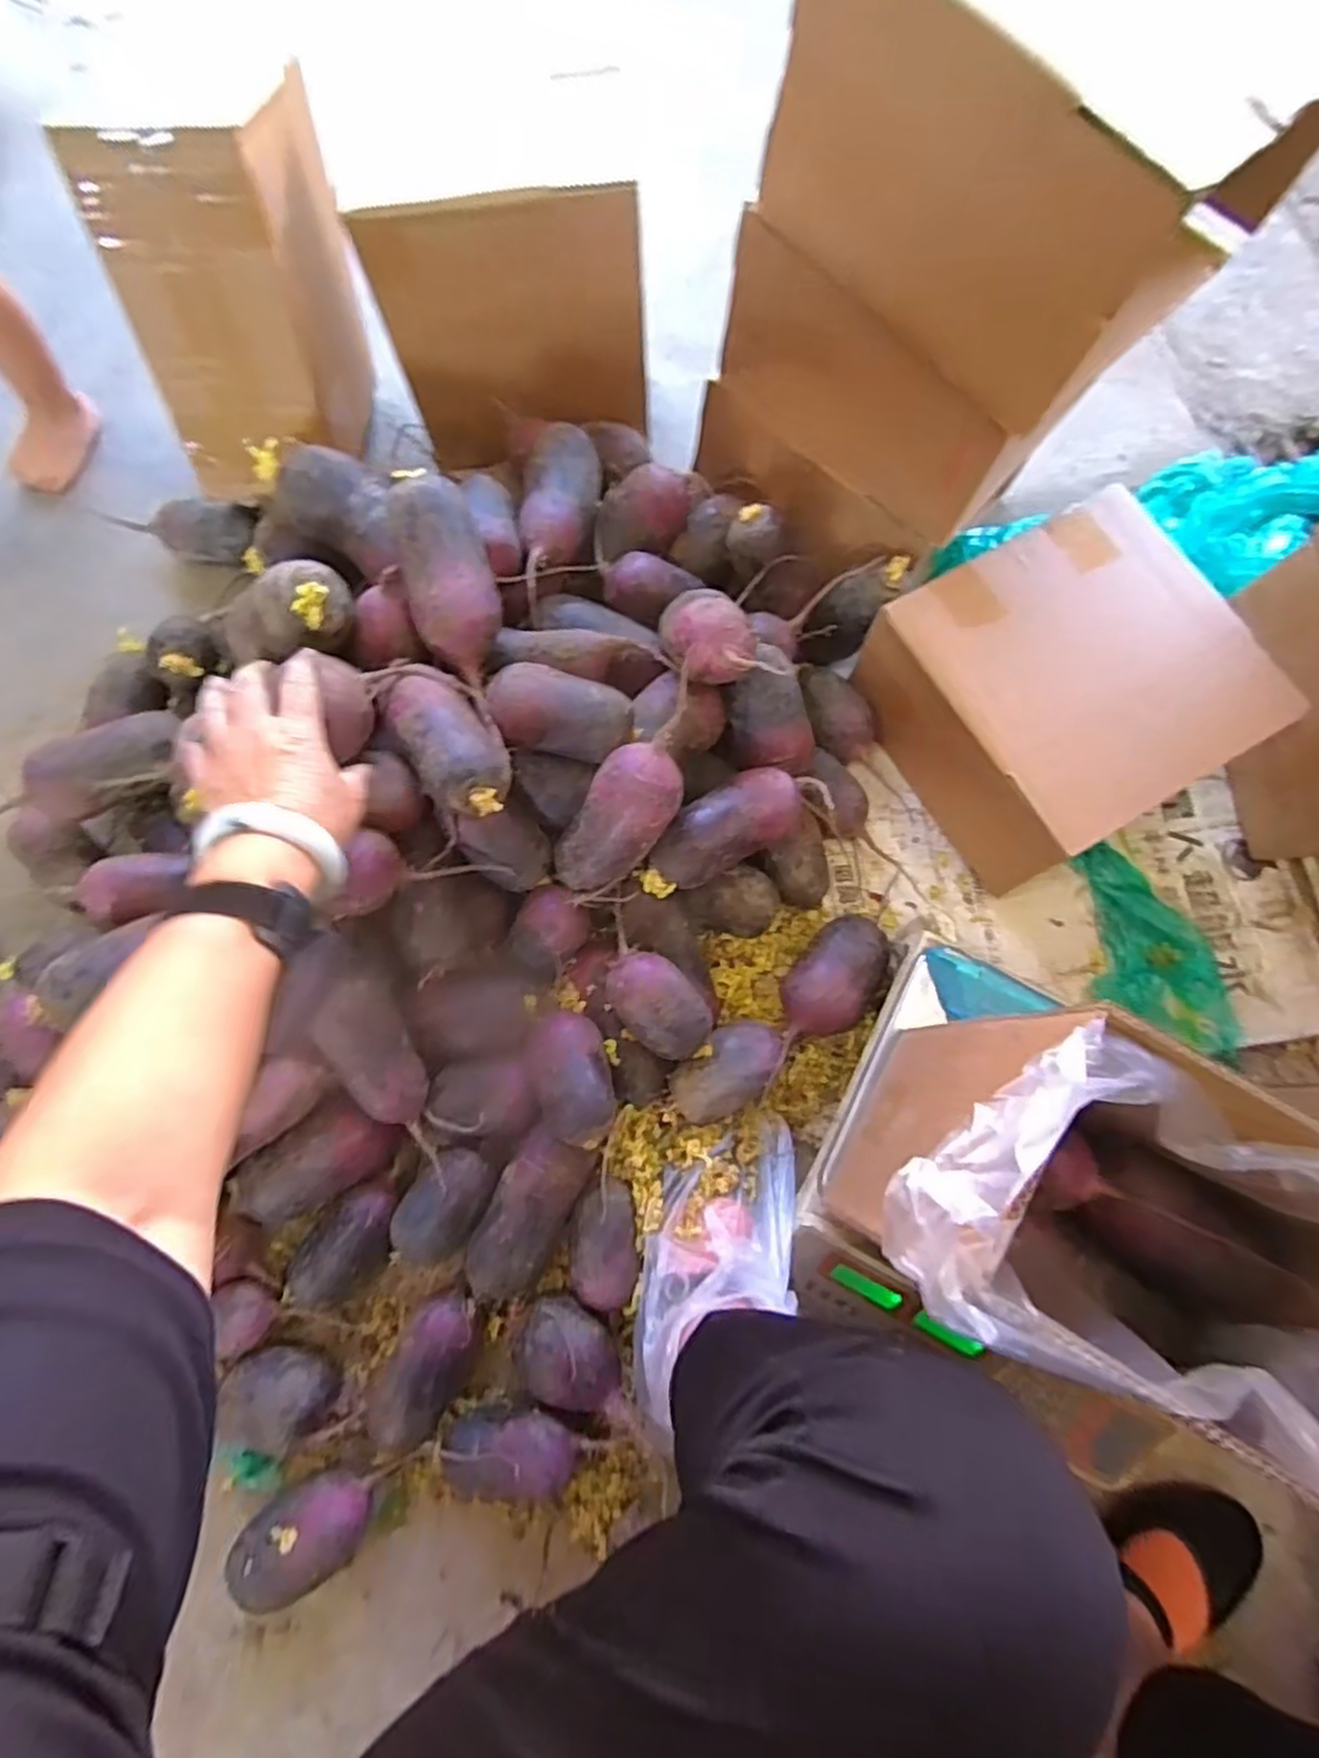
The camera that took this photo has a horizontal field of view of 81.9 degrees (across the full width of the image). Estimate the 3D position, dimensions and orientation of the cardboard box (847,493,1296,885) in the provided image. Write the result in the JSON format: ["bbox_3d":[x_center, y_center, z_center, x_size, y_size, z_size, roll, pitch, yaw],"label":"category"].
[{"bbox_3d":[0.353,-0.162,0.687,0.254,0.148,0.254,-31,79,-9],"label":"cardboard box"}]

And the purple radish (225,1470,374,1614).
[{"bbox_3d":[-0.261,0.483,0.563,0.097,0.063,0.065,-35,79,-9],"label":"purple radish"}]

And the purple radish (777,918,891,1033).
[{"bbox_3d":[0.150,0.086,0.650,0.073,0.057,0.108,38,78,7],"label":"purple radish"}]

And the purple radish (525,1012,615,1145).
[{"bbox_3d":[-0.067,0.156,0.596,0.060,0.053,0.099,-15,77,-5],"label":"purple radish"}]

